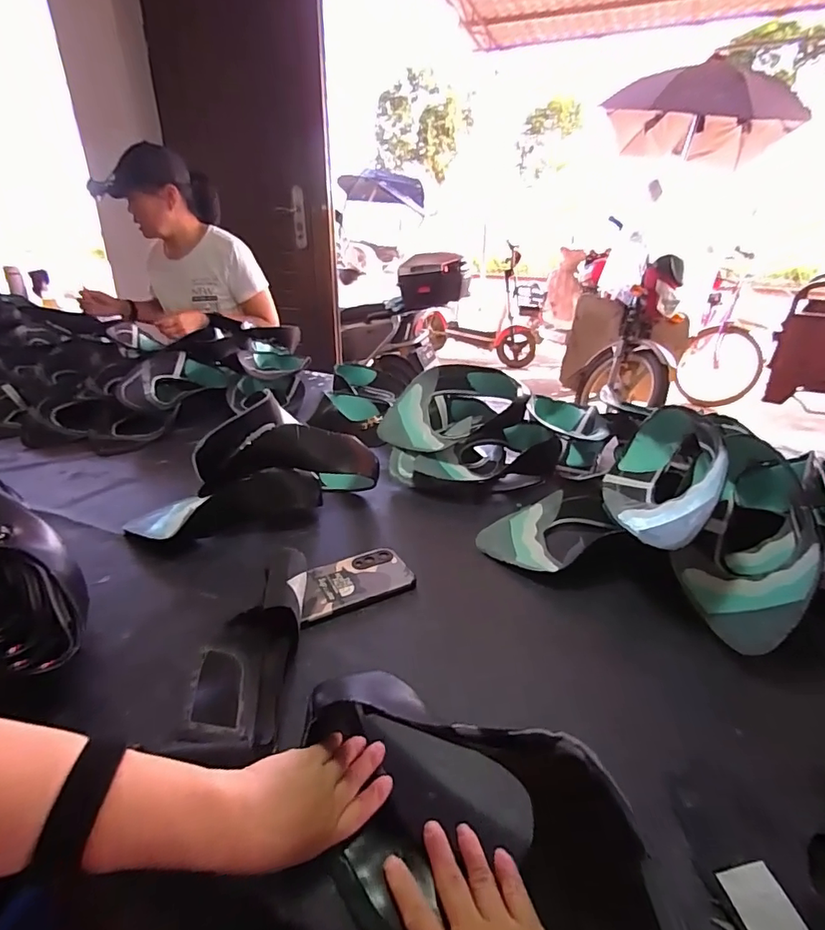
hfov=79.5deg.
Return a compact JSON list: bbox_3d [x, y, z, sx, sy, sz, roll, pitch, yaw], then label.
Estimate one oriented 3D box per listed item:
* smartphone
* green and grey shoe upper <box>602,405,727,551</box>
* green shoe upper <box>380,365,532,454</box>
[{"bbox_3d":[-0.071,0.136,0.580,0.139,0.016,0.078,-14,29,-26],"label":"smartphone"},{"bbox_3d":[0.313,0.003,0.629,0.120,0.114,0.259,12,29,23],"label":"green and grey shoe upper"},{"bbox_3d":[0.067,-0.103,0.865,0.244,0.101,0.131,-12,28,-22],"label":"green shoe upper"}]

